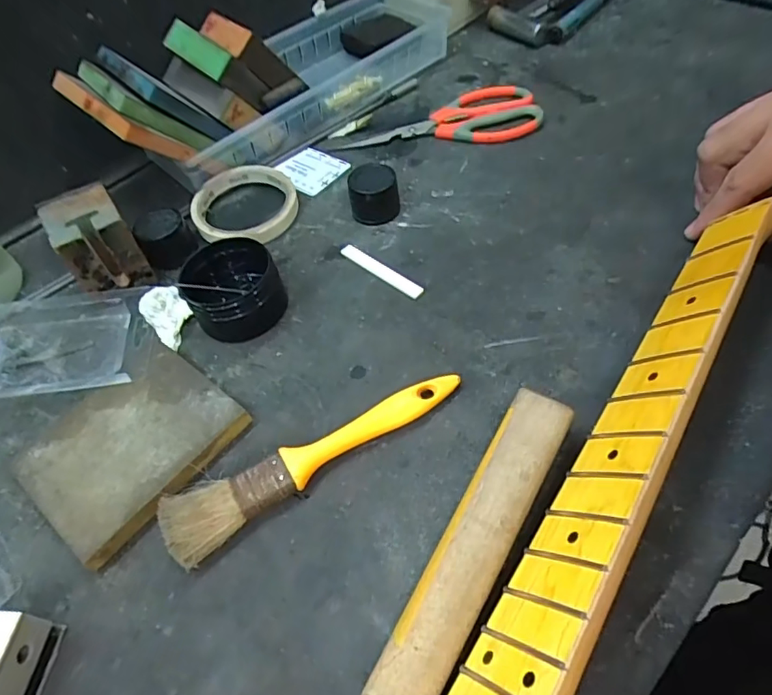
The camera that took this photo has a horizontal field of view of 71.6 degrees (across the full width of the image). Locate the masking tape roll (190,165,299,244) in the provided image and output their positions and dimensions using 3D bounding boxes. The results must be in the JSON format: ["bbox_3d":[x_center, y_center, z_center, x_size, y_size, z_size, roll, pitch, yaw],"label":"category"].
[{"bbox_3d":[-0.125,-0.127,0.476,0.091,0.018,0.092,-4,52,5],"label":"masking tape roll"}]

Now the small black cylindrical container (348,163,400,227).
[{"bbox_3d":[-0.012,-0.132,0.451,0.041,0.032,0.044,-4,52,5],"label":"small black cylindrical container"}]

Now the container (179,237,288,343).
[{"bbox_3d":[-0.112,-0.045,0.394,0.067,0.039,0.062,-4,52,5],"label":"container"}]

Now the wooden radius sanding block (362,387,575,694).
[{"bbox_3d":[0.047,0.101,0.275,0.031,0.029,0.176,22,59,23],"label":"wooden radius sanding block"}]

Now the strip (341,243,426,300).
[{"bbox_3d":[-0.004,-0.061,0.415,0.080,0.004,0.012,32,63,28],"label":"strip"}]

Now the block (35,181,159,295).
[{"bbox_3d":[-0.221,-0.081,0.412,0.050,0.063,0.052,-28,54,-13],"label":"block"}]

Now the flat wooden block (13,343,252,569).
[{"bbox_3d":[-0.161,0.060,0.341,0.106,0.014,0.119,31,63,28],"label":"flat wooden block"}]

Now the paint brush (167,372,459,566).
[{"bbox_3d":[-0.040,0.063,0.320,0.187,0.018,0.039,-29,54,-13],"label":"paint brush"}]

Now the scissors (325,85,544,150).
[{"bbox_3d":[0.051,-0.216,0.523,0.191,0.017,0.086,-14,52,-2],"label":"scissors"}]

